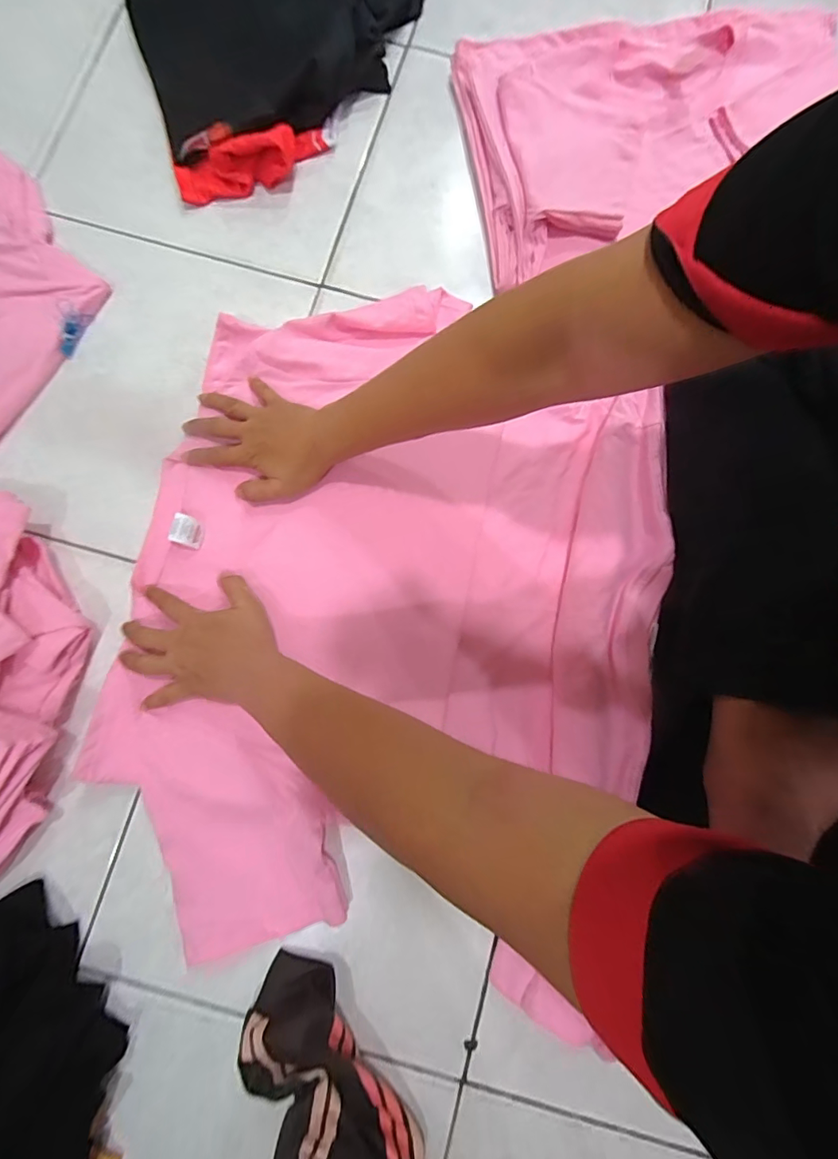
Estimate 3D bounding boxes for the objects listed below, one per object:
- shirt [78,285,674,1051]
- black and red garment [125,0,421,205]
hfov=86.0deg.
[{"bbox_3d":[-0.020,0.025,0.481,0.565,0.052,0.703,9,81,3],"label":"shirt"},{"bbox_3d":[-0.183,-0.763,0.601,0.392,0.073,0.474,-18,80,-4],"label":"black and red garment"}]

